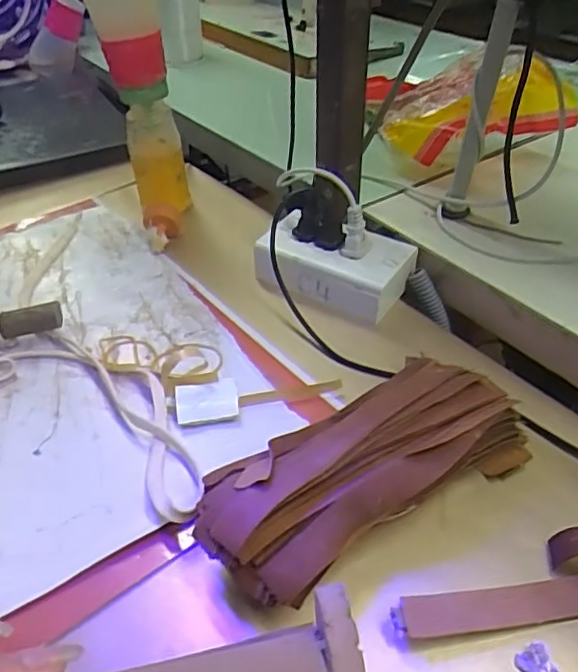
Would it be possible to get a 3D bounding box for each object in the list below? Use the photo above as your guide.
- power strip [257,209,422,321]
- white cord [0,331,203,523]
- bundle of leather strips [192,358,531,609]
[{"bbox_3d":[0.035,-0.061,0.508,0.123,0.045,0.073,20,45,23],"label":"power strip"},{"bbox_3d":[-0.157,0.036,0.406,0.279,0.033,0.109,15,43,19],"label":"white cord"},{"bbox_3d":[0.040,0.073,0.341,0.193,0.052,0.085,-26,46,-25],"label":"bundle of leather strips"}]

